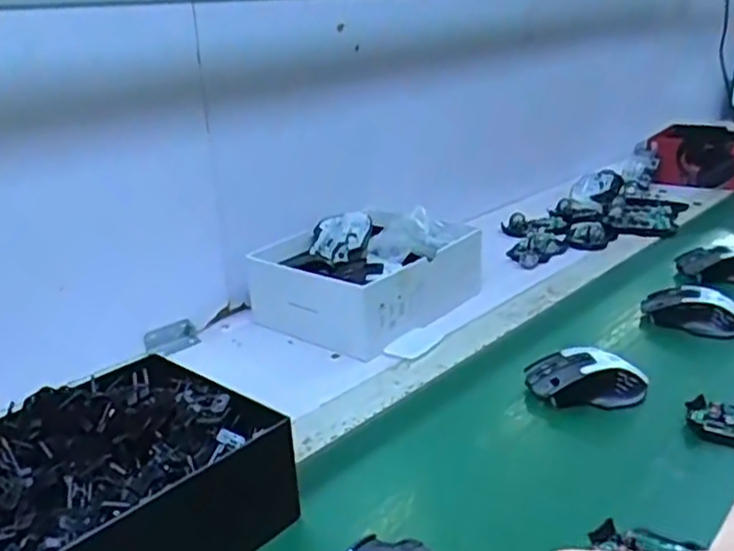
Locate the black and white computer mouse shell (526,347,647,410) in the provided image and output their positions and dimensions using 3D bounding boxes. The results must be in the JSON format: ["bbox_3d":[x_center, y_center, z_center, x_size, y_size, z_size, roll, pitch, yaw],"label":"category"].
[{"bbox_3d":[0.211,0.099,0.677,0.114,0.043,0.064,1,20,8],"label":"black and white computer mouse shell"}]

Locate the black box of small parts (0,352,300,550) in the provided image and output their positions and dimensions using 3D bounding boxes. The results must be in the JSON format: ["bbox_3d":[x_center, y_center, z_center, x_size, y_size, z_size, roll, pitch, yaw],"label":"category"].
[{"bbox_3d":[-0.194,0.157,0.502,0.178,0.101,0.224,15,26,39],"label":"black box of small parts"}]

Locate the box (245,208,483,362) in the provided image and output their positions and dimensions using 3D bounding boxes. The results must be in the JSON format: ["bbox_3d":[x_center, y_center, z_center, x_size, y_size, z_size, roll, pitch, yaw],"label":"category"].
[{"bbox_3d":[0.005,-0.004,0.905,0.219,0.094,0.257,14,25,37],"label":"box"}]

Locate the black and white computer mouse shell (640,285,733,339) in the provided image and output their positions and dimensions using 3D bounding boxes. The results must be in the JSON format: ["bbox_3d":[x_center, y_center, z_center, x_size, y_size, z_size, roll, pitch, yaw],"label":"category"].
[{"bbox_3d":[0.367,0.044,0.804,0.056,0.046,0.112,-17,25,-37],"label":"black and white computer mouse shell"}]

